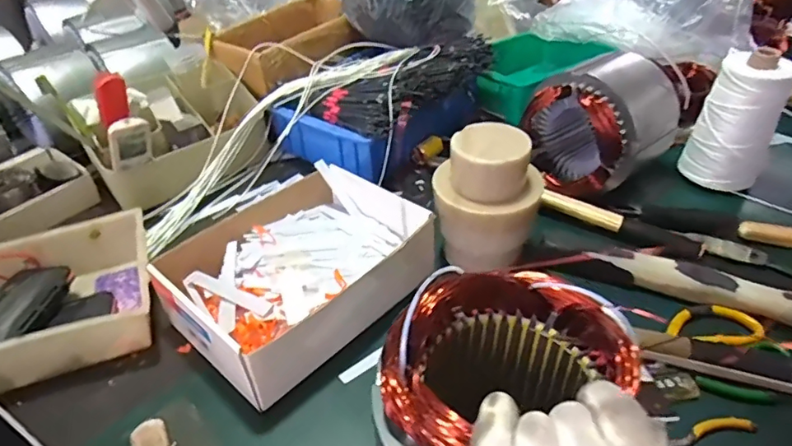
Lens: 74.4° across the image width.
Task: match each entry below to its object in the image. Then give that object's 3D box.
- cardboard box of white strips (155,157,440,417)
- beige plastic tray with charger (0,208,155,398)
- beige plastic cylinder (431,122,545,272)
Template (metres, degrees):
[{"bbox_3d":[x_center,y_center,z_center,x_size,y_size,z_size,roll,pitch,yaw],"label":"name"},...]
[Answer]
[{"bbox_3d":[-0.099,0.045,0.549,0.256,0.074,0.195,-32,48,-32],"label":"cardboard box of white strips"},{"bbox_3d":[-0.370,0.087,0.522,0.246,0.063,0.178,-17,42,-18],"label":"beige plastic tray with charger"},{"bbox_3d":[0.095,-0.022,0.544,0.108,0.136,0.092,7,40,11],"label":"beige plastic cylinder"}]

